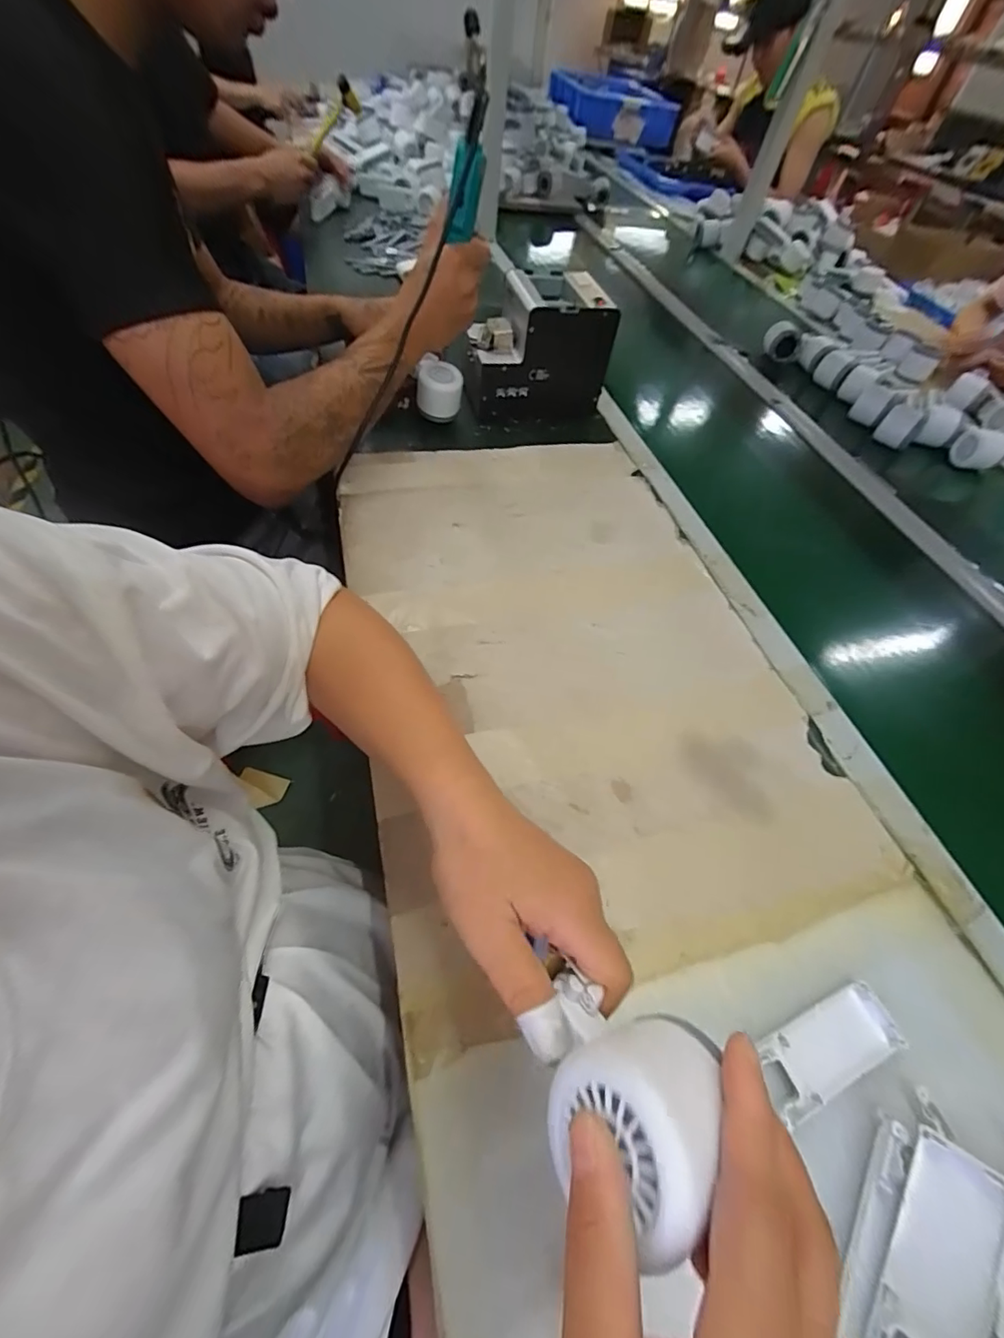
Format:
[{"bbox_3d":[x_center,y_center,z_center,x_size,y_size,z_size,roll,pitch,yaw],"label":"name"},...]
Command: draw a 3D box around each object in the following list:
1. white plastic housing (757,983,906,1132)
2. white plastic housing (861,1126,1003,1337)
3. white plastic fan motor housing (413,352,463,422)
[{"bbox_3d":[0.207,0.239,0.313,0.096,0.006,0.037,-16,58,-16],"label":"white plastic housing"},{"bbox_3d":[0.215,0.293,0.242,0.039,0.015,0.102,13,54,49],"label":"white plastic housing"},{"bbox_3d":[-0.085,-0.381,0.679,0.060,0.065,0.069,3,54,-3],"label":"white plastic fan motor housing"}]

